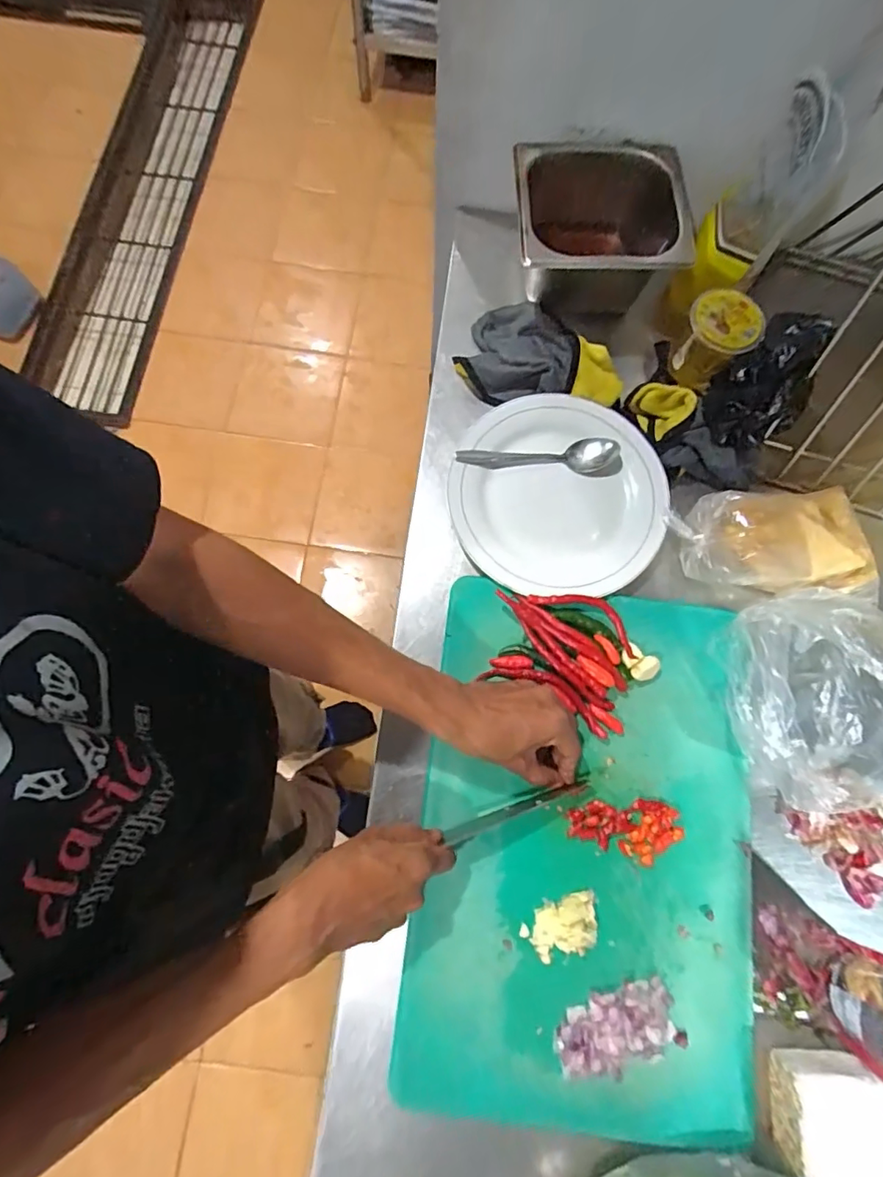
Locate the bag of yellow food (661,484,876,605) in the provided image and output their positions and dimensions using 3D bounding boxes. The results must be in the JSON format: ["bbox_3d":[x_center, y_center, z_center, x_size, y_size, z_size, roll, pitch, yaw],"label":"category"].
[{"bbox_3d":[0.325,-0.042,0.499,0.177,0.069,0.108,-6,75,-2],"label":"bag of yellow food"}]

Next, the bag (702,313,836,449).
[{"bbox_3d":[0.309,-0.197,0.507,0.106,0.081,0.086,-32,80,-9],"label":"bag"}]

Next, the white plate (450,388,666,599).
[{"bbox_3d":[0.121,-0.097,0.548,0.214,0.020,0.212,0,75,-1],"label":"white plate"}]

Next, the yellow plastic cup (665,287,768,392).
[{"bbox_3d":[0.274,-0.250,0.537,0.068,0.070,0.059,29,77,7],"label":"yellow plastic cup"}]

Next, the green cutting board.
[{"bbox_3d":[0.129,0.220,0.471,0.288,0.020,0.438,6,76,0],"label":"green cutting board"}]

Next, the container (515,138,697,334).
[{"bbox_3d":[0.163,-0.375,0.576,0.173,0.103,0.145,1,75,0],"label":"container"}]

